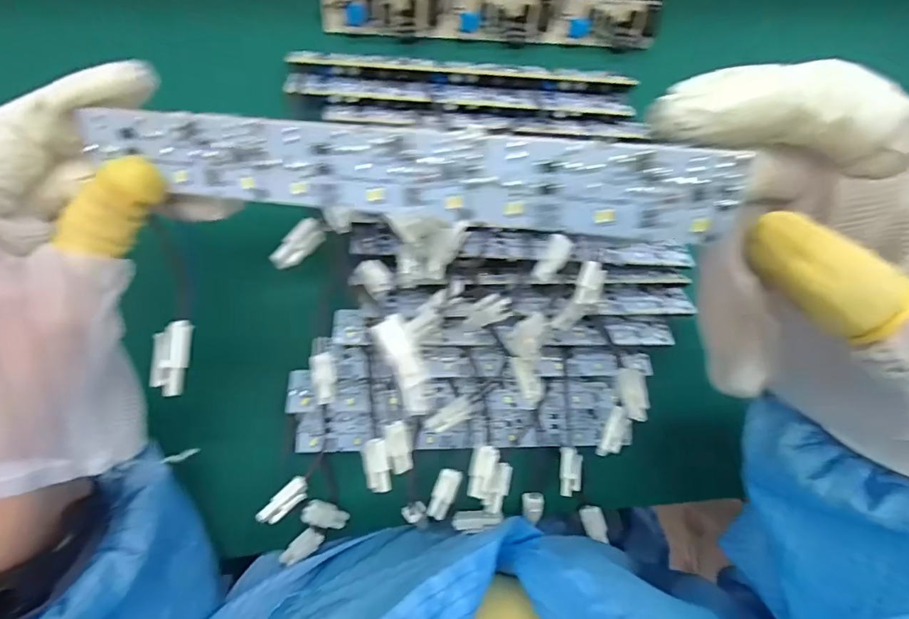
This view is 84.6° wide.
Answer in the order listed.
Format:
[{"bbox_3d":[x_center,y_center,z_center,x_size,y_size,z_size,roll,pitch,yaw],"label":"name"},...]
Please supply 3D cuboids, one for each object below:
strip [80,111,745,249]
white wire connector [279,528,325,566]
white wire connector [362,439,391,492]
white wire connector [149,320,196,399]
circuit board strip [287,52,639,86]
[{"bbox_3d":[-0.021,-0.039,0.141,0.182,0.004,0.024,8,120,11],"label":"strip"},{"bbox_3d":[-0.087,0.135,0.283,0.026,0.004,0.012,-36,93,-6],"label":"white wire connector"},{"bbox_3d":[-0.039,0.078,0.248,0.012,0.004,0.026,-10,91,-7],"label":"white wire connector"},{"bbox_3d":[-0.103,0.017,0.181,0.011,0.005,0.027,9,88,-7],"label":"white wire connector"},{"bbox_3d":[0.009,-0.135,0.283,0.195,0.010,0.010,1,89,-7],"label":"circuit board strip"}]

